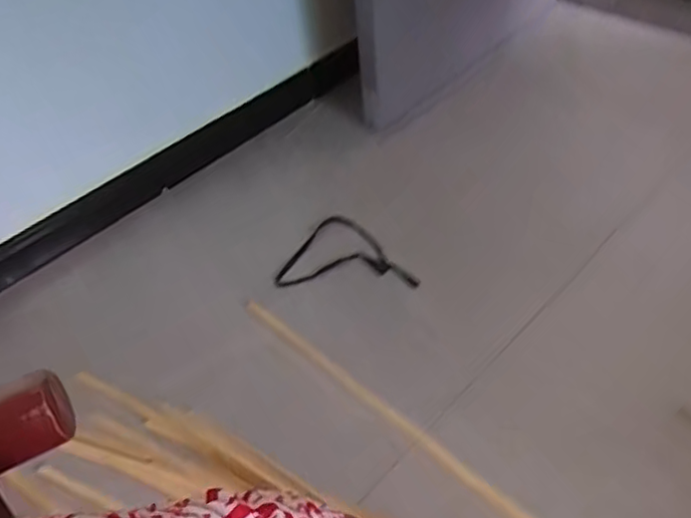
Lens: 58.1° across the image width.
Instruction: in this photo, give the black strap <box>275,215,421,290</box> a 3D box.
[{"bbox_3d":[0.006,-0.021,1.240,0.270,0.027,0.197,-3,45,6],"label":"black strap"}]

